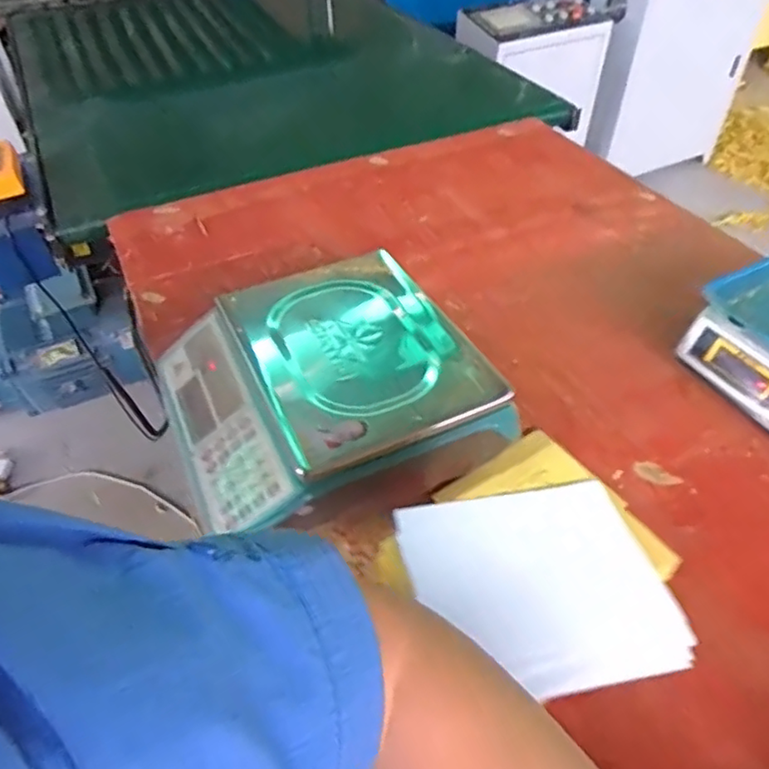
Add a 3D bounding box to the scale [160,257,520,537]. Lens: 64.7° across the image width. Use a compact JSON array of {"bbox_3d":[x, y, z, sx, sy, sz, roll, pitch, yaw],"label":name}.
[{"bbox_3d":[-0.063,0.002,0.658,0.308,0.110,0.308,-21,48,-18],"label":"scale"}]

